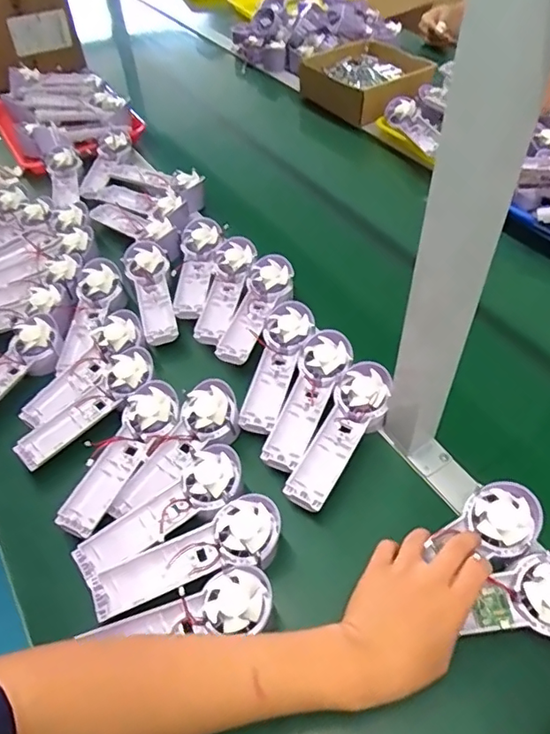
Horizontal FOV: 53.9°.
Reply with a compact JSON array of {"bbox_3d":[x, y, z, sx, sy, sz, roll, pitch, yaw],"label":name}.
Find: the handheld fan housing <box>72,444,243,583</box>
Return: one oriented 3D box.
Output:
[{"bbox_3d":[-0.110,0.137,0.522,0.174,0.020,0.053,-30,54,-20],"label":"handheld fan housing"}]

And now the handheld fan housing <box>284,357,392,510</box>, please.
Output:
[{"bbox_3d":[0.074,0.072,0.578,0.062,0.039,0.180,20,54,19],"label":"handheld fan housing"}]

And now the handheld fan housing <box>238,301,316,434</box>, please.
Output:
[{"bbox_3d":[0.005,-0.003,0.643,0.059,0.026,0.180,8,53,12],"label":"handheld fan housing"}]

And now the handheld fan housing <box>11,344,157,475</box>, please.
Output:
[{"bbox_3d":[-0.211,0.041,0.612,0.177,0.025,0.061,-37,57,-25],"label":"handheld fan housing"}]

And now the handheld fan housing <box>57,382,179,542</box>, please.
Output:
[{"bbox_3d":[-0.162,0.091,0.568,0.054,0.024,0.175,20,54,19],"label":"handheld fan housing"}]

